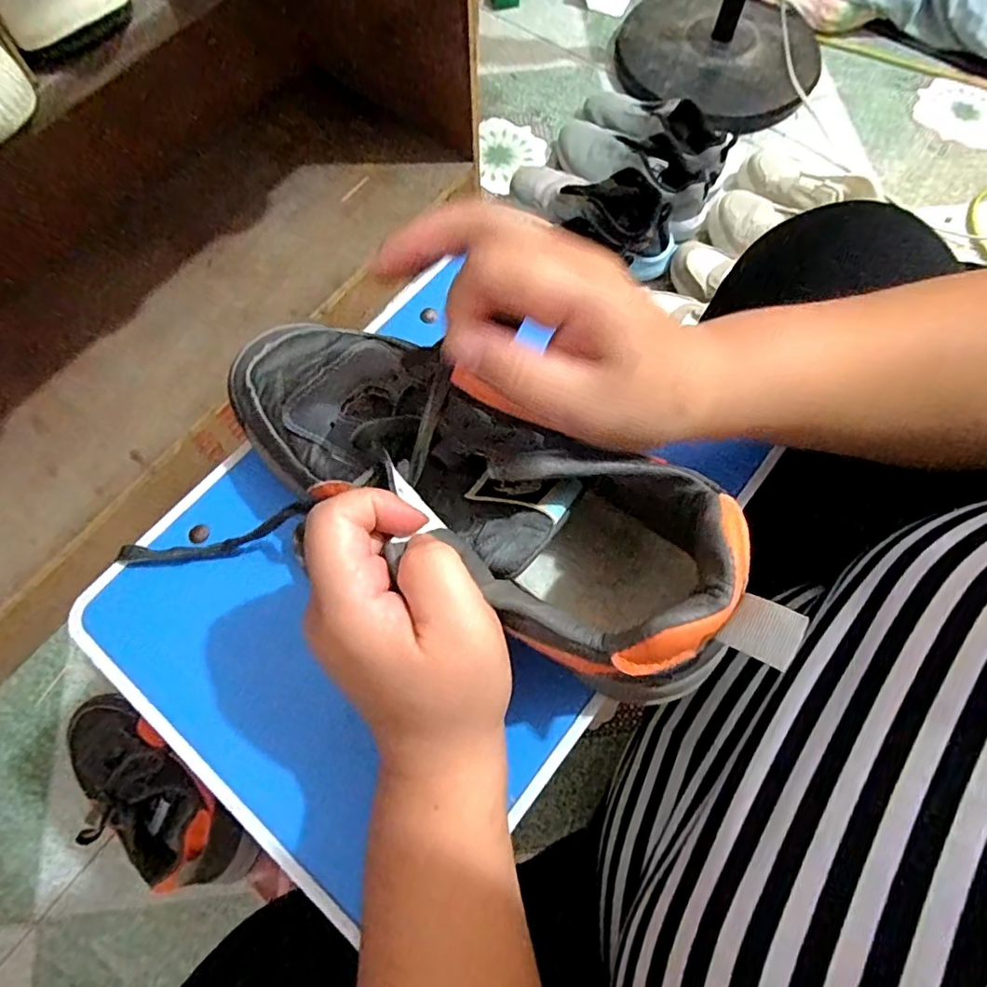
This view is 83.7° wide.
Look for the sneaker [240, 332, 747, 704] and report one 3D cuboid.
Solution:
[{"bbox_3d":[-0.022,-0.013,0.248,0.244,0.083,0.082,30,74,13],"label":"sneaker"}]

